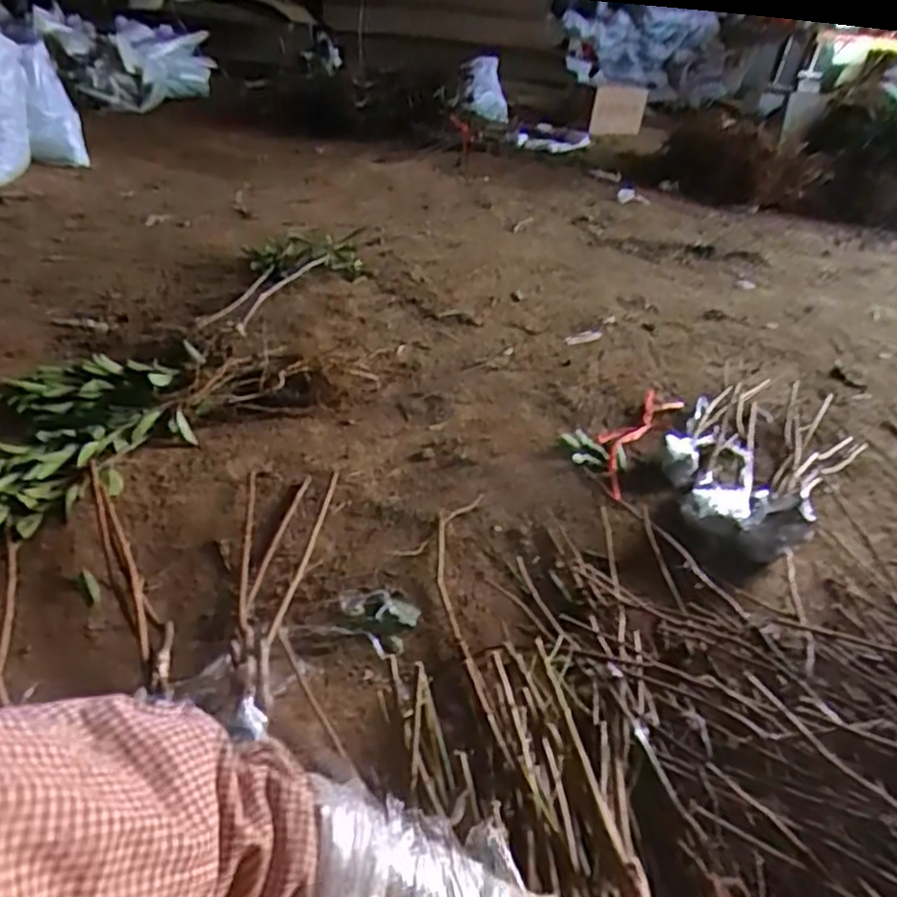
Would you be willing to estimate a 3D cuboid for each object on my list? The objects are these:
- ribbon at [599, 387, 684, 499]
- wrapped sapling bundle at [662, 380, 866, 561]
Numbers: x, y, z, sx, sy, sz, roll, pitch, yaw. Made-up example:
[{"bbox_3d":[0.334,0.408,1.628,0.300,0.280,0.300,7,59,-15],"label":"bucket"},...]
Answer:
[{"bbox_3d":[0.405,-0.026,1.555,0.118,0.028,0.436,25,41,23],"label":"ribbon"},{"bbox_3d":[0.690,-0.028,1.505,0.329,0.121,0.736,30,44,28],"label":"wrapped sapling bundle"}]

